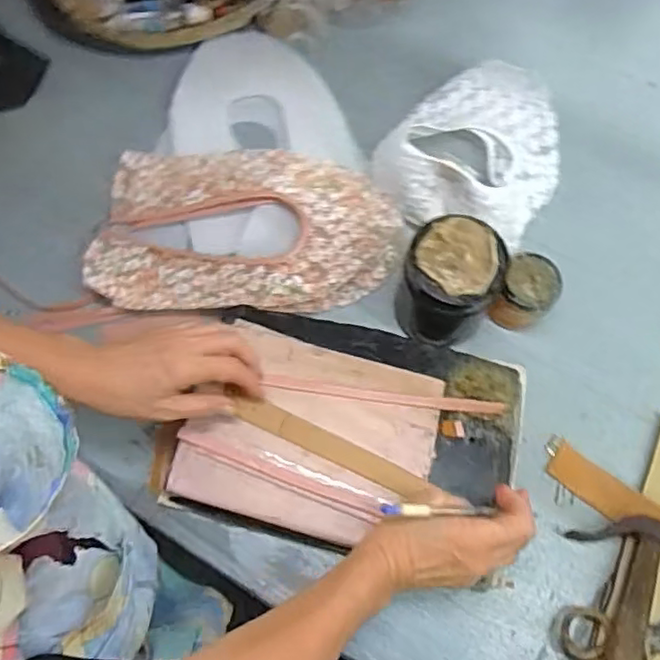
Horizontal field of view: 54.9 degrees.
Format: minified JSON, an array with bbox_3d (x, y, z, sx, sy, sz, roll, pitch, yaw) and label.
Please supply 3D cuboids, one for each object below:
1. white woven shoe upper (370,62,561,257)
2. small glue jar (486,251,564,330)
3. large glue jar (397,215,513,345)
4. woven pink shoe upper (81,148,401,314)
[{"bbox_3d":[0.158,-0.200,0.683,0.183,0.089,0.196,29,70,9],"label":"white woven shoe upper"},{"bbox_3d":[0.196,-0.038,0.638,0.055,0.068,0.057,1,68,-2],"label":"small glue jar"},{"bbox_3d":[0.113,-0.044,0.610,0.086,0.118,0.087,1,68,-2],"label":"large glue jar"},{"bbox_3d":[-0.088,-0.104,0.683,0.310,0.043,0.187,3,68,-1],"label":"woven pink shoe upper"}]

